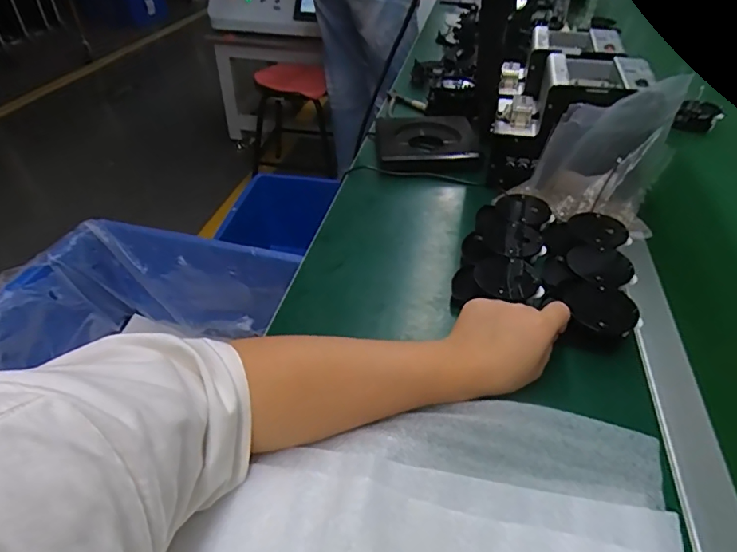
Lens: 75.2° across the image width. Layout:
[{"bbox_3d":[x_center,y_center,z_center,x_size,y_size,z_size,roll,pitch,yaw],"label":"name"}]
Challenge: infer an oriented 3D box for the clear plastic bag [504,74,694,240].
[{"bbox_3d":[0.272,-0.135,0.555,0.153,0.150,0.070,3,41,1],"label":"clear plastic bag"}]

